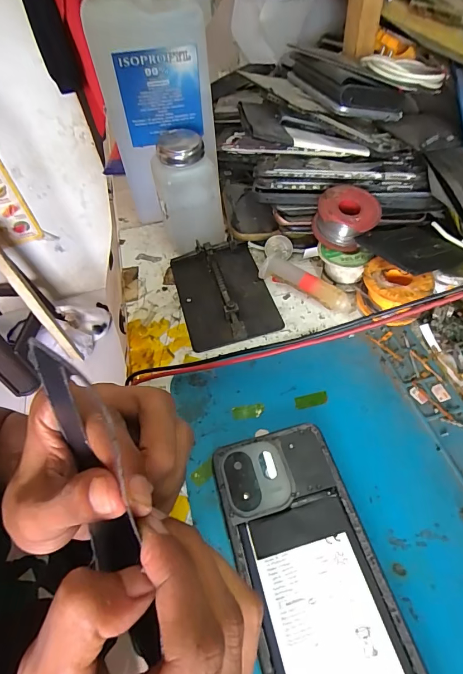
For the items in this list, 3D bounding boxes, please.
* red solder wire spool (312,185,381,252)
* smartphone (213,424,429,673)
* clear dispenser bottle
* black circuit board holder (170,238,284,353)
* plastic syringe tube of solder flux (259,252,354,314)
[{"bbox_3d":[0.100,-0.105,0.328,0.052,0.033,0.050,24,59,21],"label":"red solder wire spool"},{"bbox_3d":[0.043,0.129,0.205,0.073,0.010,0.158,-14,53,-6],"label":"smartphone"},{"bbox_3d":[-0.040,-0.131,0.356,0.058,0.098,0.057,-11,53,-3],"label":"clear dispenser bottle"},{"bbox_3d":[-0.008,-0.044,0.341,0.079,0.014,0.117,-15,53,-6],"label":"black circuit board holder"},{"bbox_3d":[0.067,-0.047,0.331,0.087,0.019,0.019,28,60,23],"label":"plastic syringe tube of solder flux"}]

